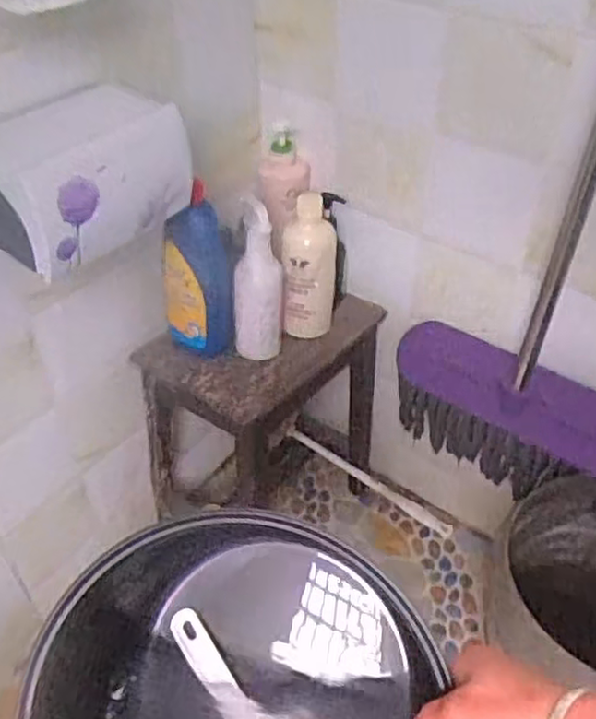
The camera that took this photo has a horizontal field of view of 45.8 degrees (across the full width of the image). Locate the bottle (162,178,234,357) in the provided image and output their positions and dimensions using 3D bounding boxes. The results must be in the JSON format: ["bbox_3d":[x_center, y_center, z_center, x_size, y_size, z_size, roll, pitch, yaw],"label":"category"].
[{"bbox_3d":[-0.139,-0.116,0.978,0.098,0.233,0.066,-10,43,-9],"label":"bottle"}]

